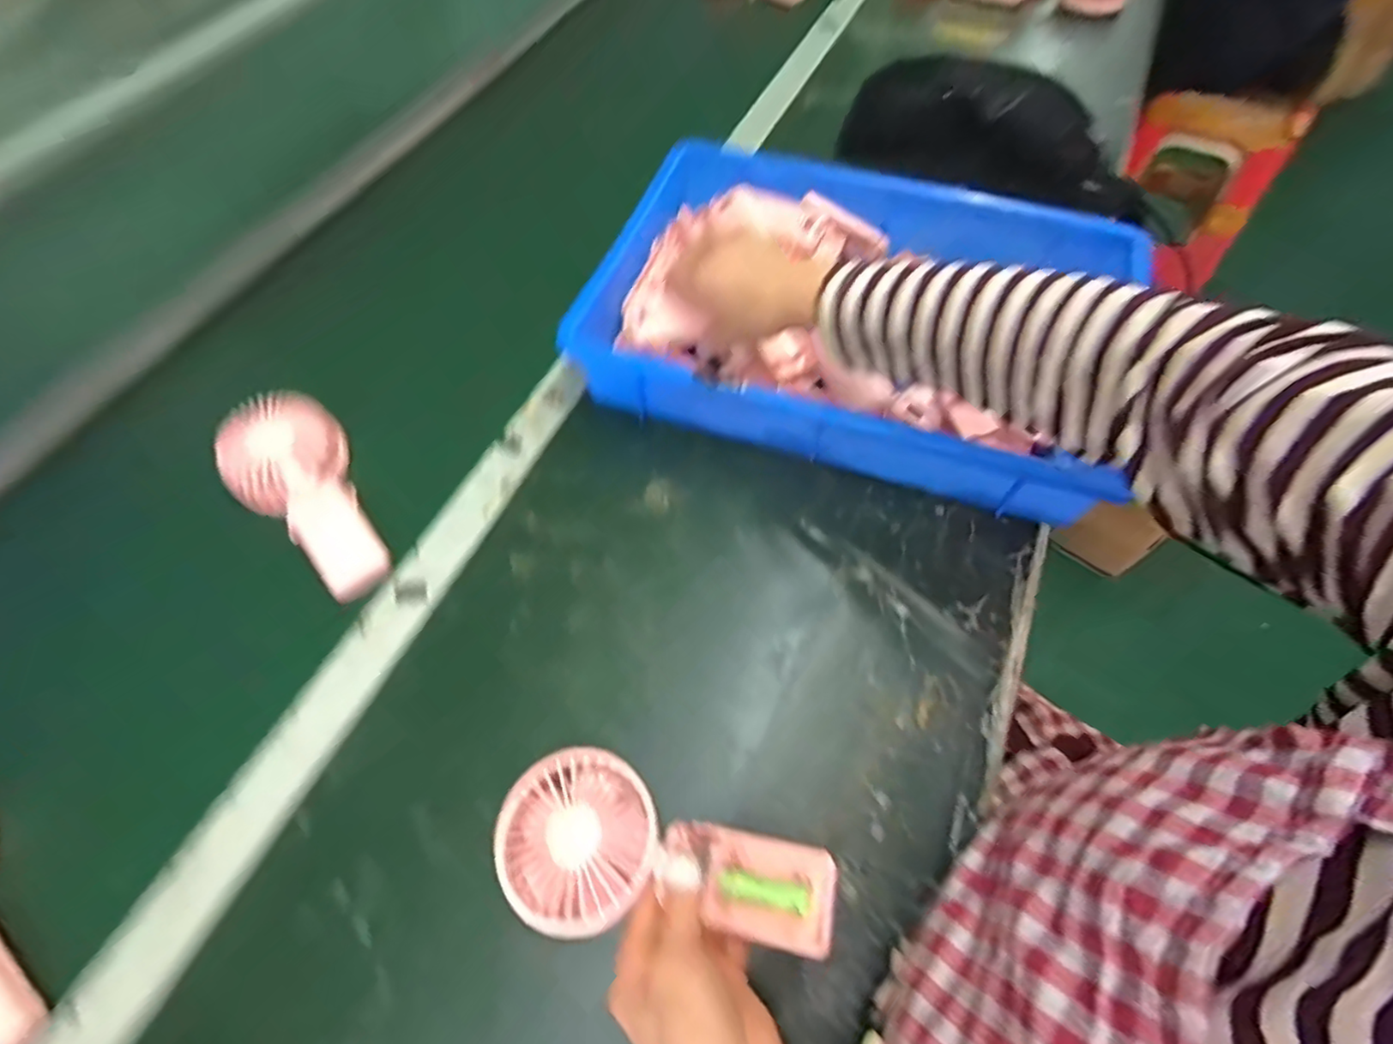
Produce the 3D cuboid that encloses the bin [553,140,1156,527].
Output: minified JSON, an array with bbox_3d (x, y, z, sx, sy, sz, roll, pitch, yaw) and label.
[{"bbox_3d":[0.149,-0.191,0.547,0.417,0.079,0.315,20,64,9],"label":"bin"}]

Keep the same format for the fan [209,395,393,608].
[{"bbox_3d":[-0.307,-0.016,0.496,0.086,0.044,0.174,-34,82,-17],"label":"fan"}]

